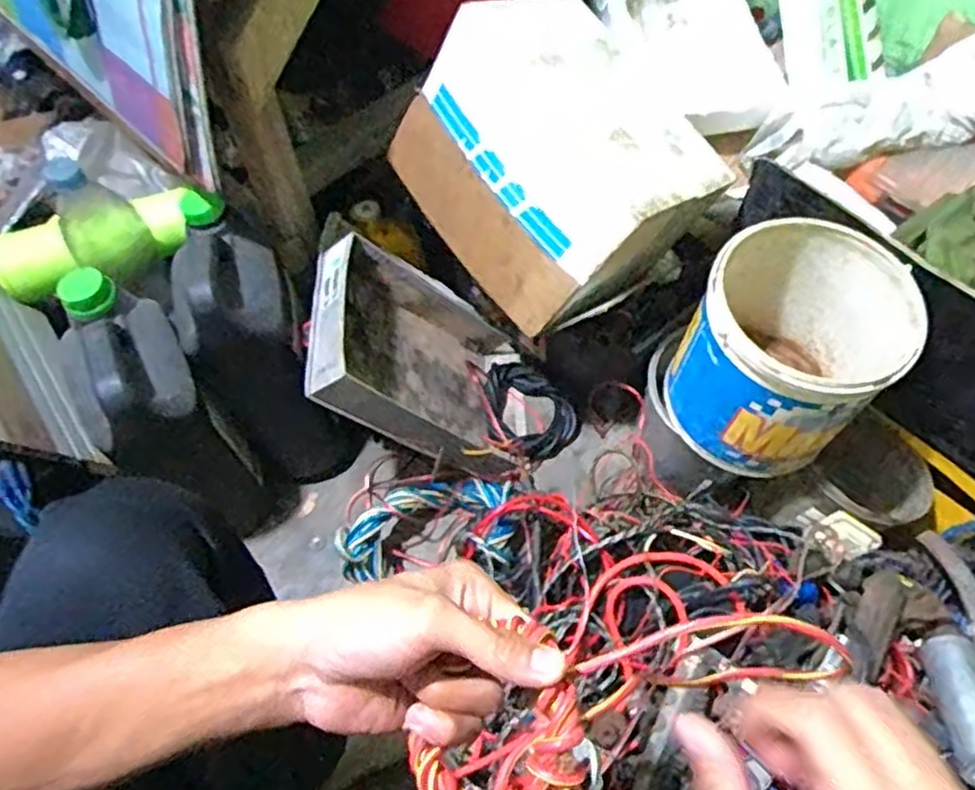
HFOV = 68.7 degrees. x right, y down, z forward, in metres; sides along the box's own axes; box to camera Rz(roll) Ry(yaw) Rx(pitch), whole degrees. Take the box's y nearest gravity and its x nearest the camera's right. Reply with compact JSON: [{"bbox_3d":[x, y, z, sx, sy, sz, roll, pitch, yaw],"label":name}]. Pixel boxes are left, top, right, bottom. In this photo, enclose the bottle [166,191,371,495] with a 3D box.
[{"bbox_3d":[-0.268,-0.043,0.850,0.128,0.318,0.207,-30,62,-14],"label":"bottle"}]

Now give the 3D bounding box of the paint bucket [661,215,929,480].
[{"bbox_3d":[0.288,-0.038,0.693,0.182,0.185,0.177,-1,59,2],"label":"paint bucket"}]

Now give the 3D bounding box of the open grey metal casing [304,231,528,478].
[{"bbox_3d":[-0.075,-0.051,0.894,0.060,0.329,0.259,-23,51,30],"label":"open grey metal casing"}]

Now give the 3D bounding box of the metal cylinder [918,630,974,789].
[{"bbox_3d":[0.451,0.289,0.668,0.050,0.039,0.155,8,34,8],"label":"metal cylinder"}]

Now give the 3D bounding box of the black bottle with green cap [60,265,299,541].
[{"bbox_3d":[-0.360,0.031,0.822,0.121,0.332,0.180,-38,64,-17],"label":"black bottle with green cap"}]

